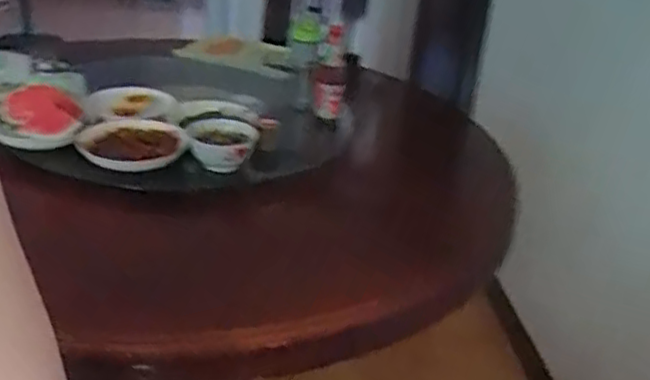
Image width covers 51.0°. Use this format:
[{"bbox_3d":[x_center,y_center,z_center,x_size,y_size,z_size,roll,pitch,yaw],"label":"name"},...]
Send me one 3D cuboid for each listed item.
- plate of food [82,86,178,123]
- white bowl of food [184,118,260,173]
[{"bbox_3d":[-0.376,-0.167,1.324,0.167,0.025,0.140,-2,27,-13],"label":"plate of food"},{"bbox_3d":[-0.185,-0.079,1.217,0.123,0.054,0.124,1,27,-7],"label":"white bowl of food"}]

